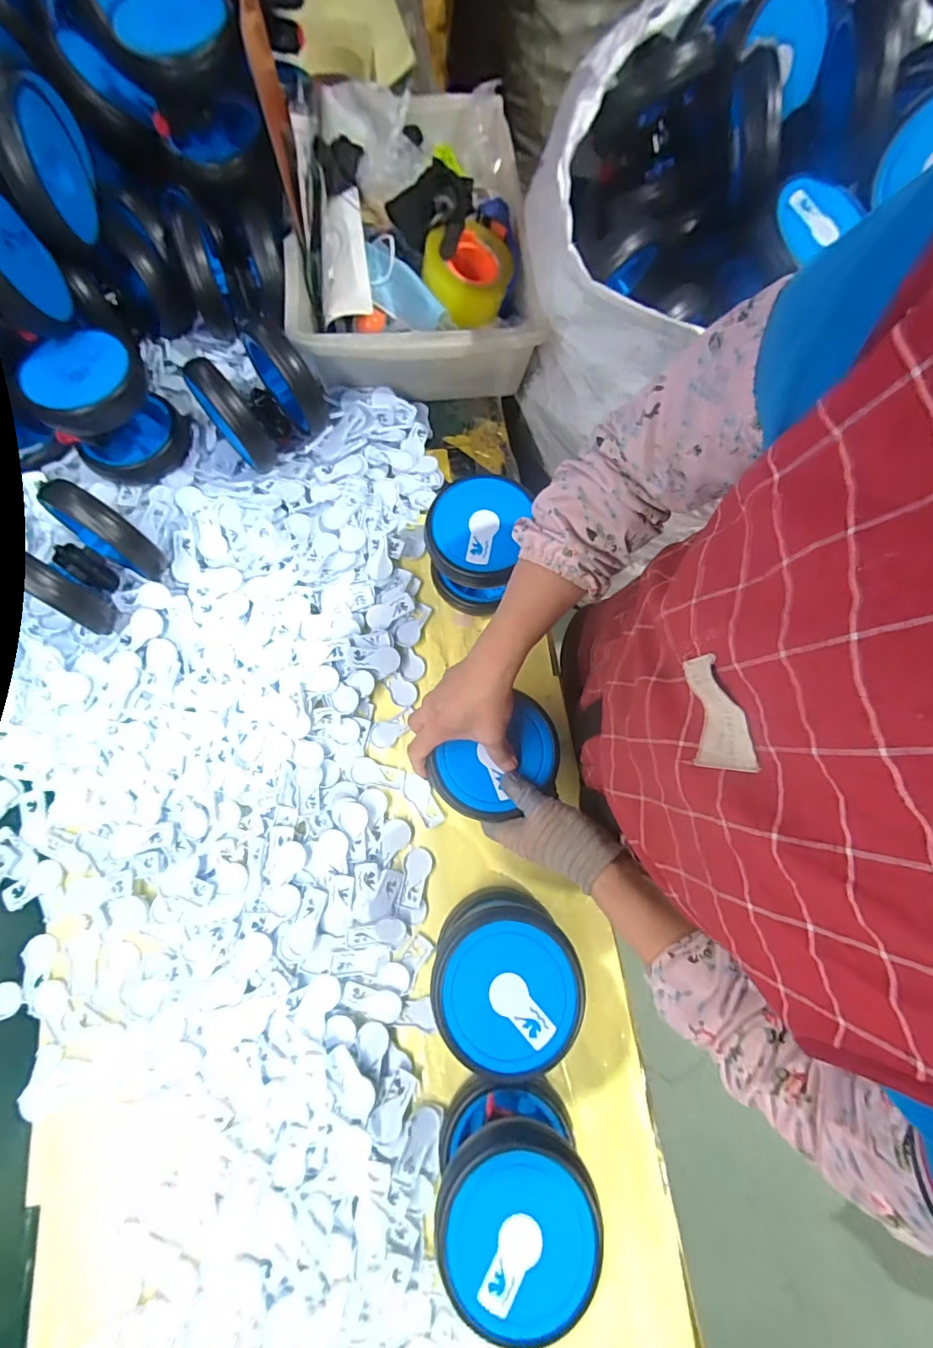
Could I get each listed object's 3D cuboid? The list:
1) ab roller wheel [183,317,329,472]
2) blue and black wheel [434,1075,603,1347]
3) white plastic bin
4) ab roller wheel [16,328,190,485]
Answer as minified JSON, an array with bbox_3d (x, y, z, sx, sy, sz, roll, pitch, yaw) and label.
[{"bbox_3d":[-0.264,-0.365,0.602,0.118,0.131,0.150,43,80,9],"label":"ab roller wheel"},{"bbox_3d":[0.040,0.455,0.420,0.125,0.107,0.122,0,76,-1],"label":"blue and black wheel"},{"bbox_3d":[-0.079,-0.606,0.667,0.312,0.147,0.431,-2,76,-1],"label":"white plastic bin"},{"bbox_3d":[-0.434,-0.322,0.580,0.114,0.122,0.104,0,76,-1],"label":"ab roller wheel"}]

